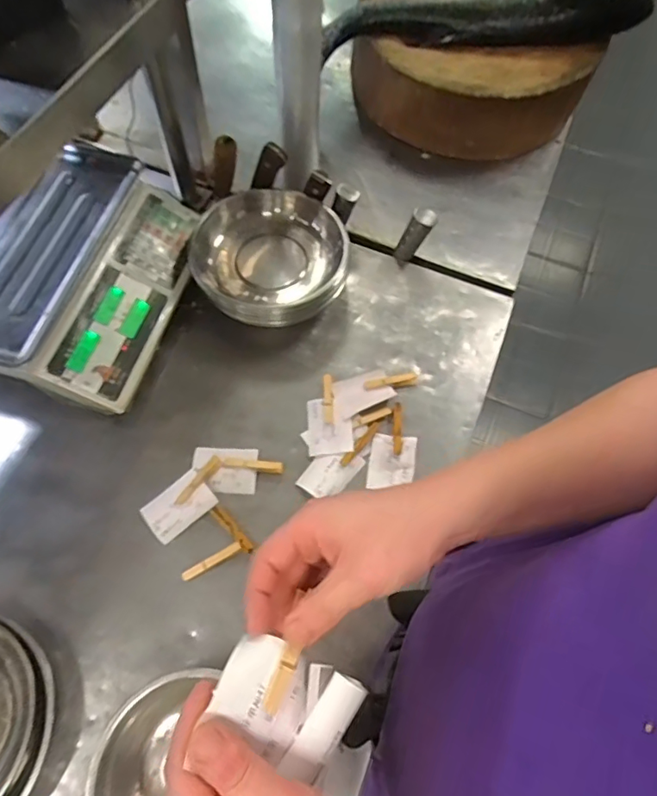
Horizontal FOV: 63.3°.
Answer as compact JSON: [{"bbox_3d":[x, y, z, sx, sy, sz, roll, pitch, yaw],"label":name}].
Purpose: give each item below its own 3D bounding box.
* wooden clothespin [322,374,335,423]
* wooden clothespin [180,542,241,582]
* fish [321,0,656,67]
[{"bbox_3d":[-0.001,0.001,0.701,0.013,0.014,0.071,1,64,-3],"label":"wooden clothespin"},{"bbox_3d":[-0.130,0.184,0.600,0.071,0.007,0.013,-28,69,-16],"label":"wooden clothespin"},{"bbox_3d":[0.251,-0.628,0.869,0.510,0.120,0.093,-3,64,-4],"label":"fish"}]

